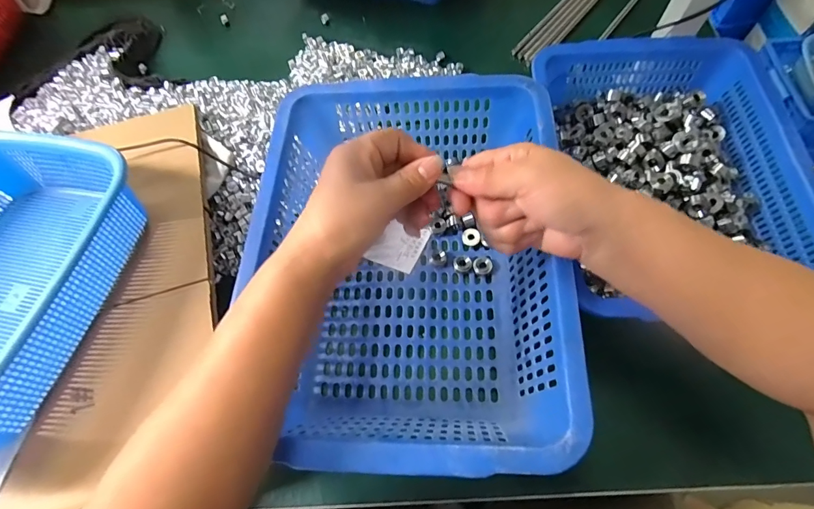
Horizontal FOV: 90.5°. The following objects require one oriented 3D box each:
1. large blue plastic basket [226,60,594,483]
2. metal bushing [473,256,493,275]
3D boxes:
[{"bbox_3d":[0.000,0.004,0.388,0.262,0.118,0.350,0,65,3],"label":"large blue plastic basket"},{"bbox_3d":[0.082,0.012,0.432,0.020,0.010,0.017,1,65,4],"label":"metal bushing"}]

